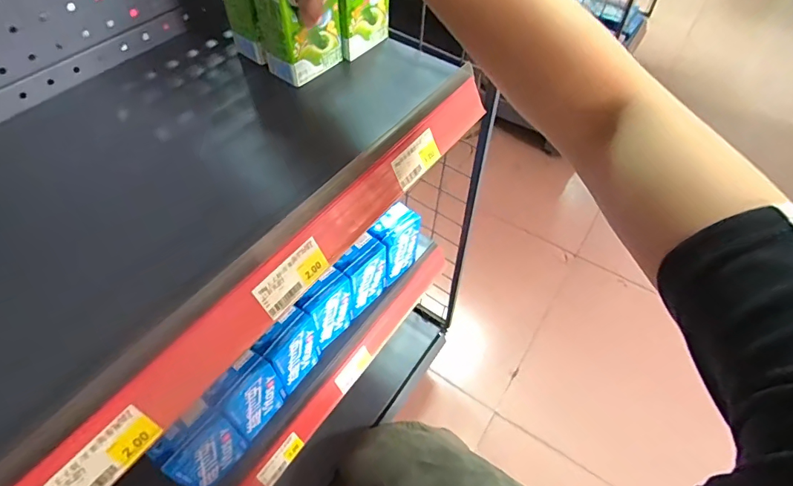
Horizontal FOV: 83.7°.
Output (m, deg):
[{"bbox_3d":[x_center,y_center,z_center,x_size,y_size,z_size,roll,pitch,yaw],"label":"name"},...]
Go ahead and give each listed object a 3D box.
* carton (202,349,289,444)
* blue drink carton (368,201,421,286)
[{"bbox_3d":[-0.162,0.169,0.488,0.032,0.116,0.065,29,57,20],"label":"carton"},{"bbox_3d":[-0.004,0.000,0.624,0.046,0.104,0.072,35,59,23],"label":"blue drink carton"}]

